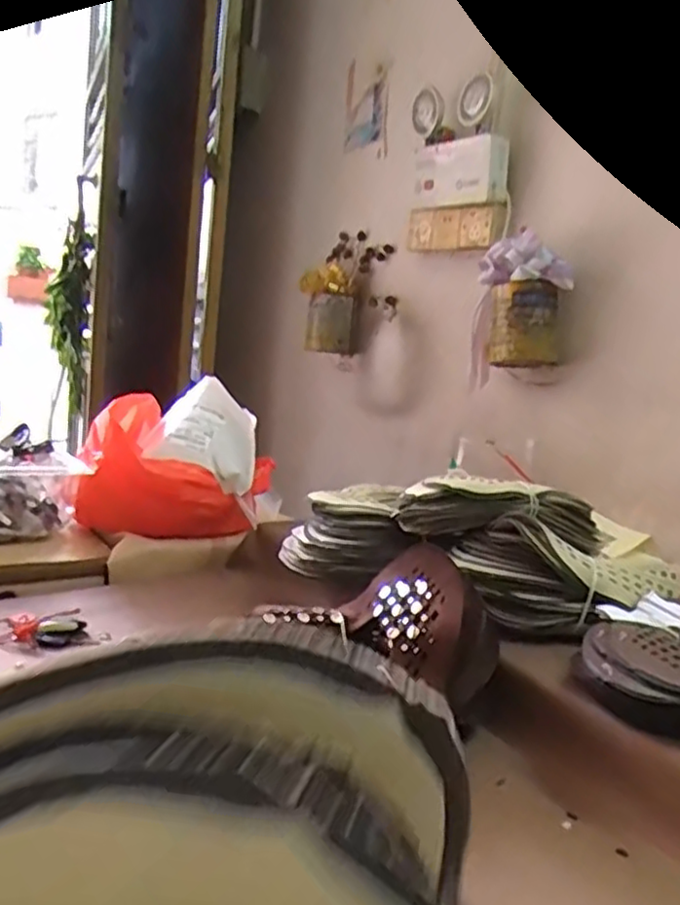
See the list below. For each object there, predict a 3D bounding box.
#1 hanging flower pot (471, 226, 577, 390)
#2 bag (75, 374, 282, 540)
[{"bbox_3d":[0.336,-0.256,1.316,0.167,0.244,0.133,8,9,11],"label":"hanging flower pot"},{"bbox_3d":[-0.262,0.013,1.197,0.309,0.208,0.257,5,9,-9],"label":"bag"}]

